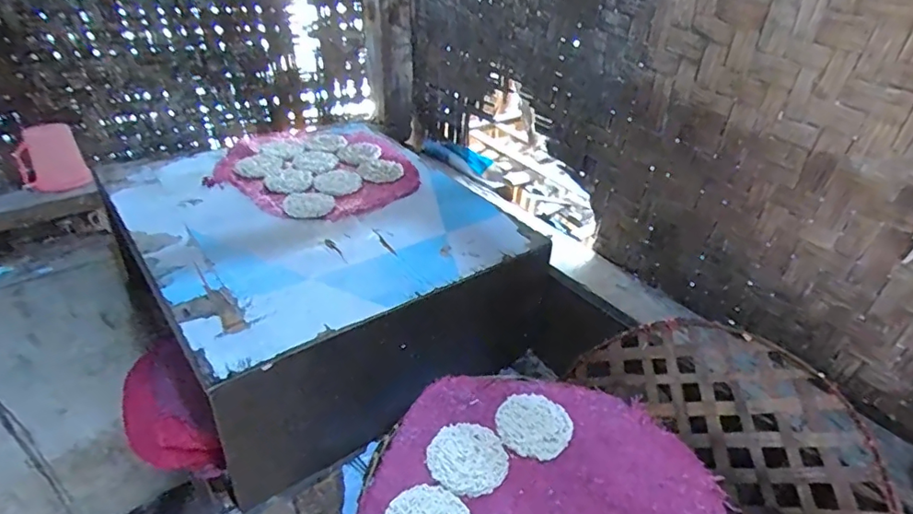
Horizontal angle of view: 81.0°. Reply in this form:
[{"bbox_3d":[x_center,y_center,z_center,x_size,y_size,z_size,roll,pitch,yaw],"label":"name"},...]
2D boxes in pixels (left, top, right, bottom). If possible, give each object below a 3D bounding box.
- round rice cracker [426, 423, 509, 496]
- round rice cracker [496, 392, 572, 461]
[{"bbox_3d":[0.011,0.201,0.539,0.077,0.005,0.077,2,35,-2],"label":"round rice cracker"},{"bbox_3d":[0.083,0.180,0.578,0.077,0.008,0.080,2,35,-2],"label":"round rice cracker"}]

